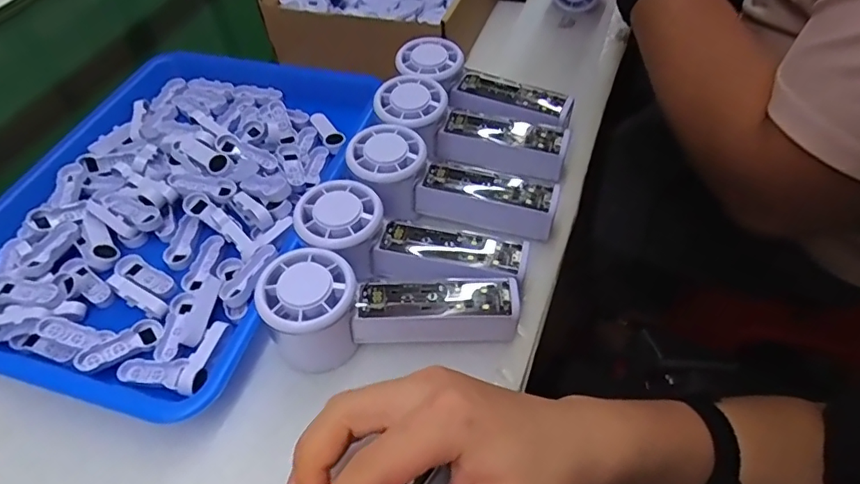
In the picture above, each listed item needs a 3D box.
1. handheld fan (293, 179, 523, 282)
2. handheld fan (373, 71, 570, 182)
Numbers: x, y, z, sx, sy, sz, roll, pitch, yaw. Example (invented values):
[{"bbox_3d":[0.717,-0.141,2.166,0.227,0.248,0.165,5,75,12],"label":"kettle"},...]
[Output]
[{"bbox_3d":[-0.013,0.004,0.348,0.151,0.045,0.054,14,54,15],"label":"handheld fan"},{"bbox_3d":[0.030,-0.087,0.421,0.155,0.047,0.058,22,56,5],"label":"handheld fan"}]

